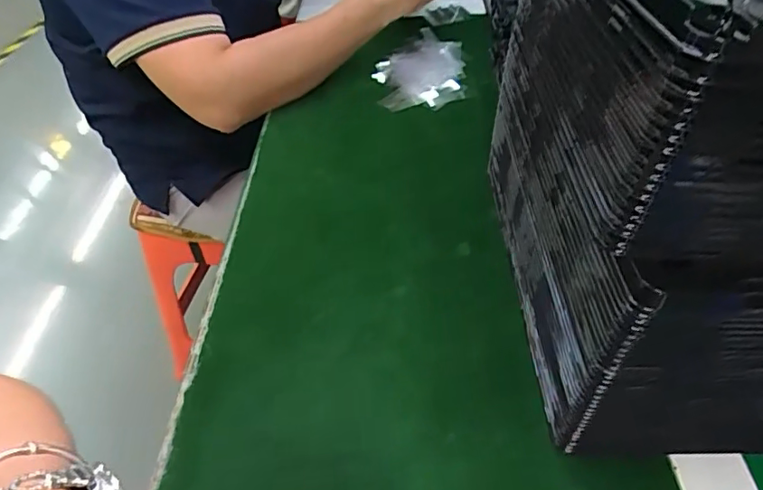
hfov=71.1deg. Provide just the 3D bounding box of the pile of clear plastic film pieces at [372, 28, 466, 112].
[{"bbox_3d":[0.047,-0.221,0.665,0.108,0.012,0.181,-2,44,3],"label":"pile of clear plastic film pieces"}]

